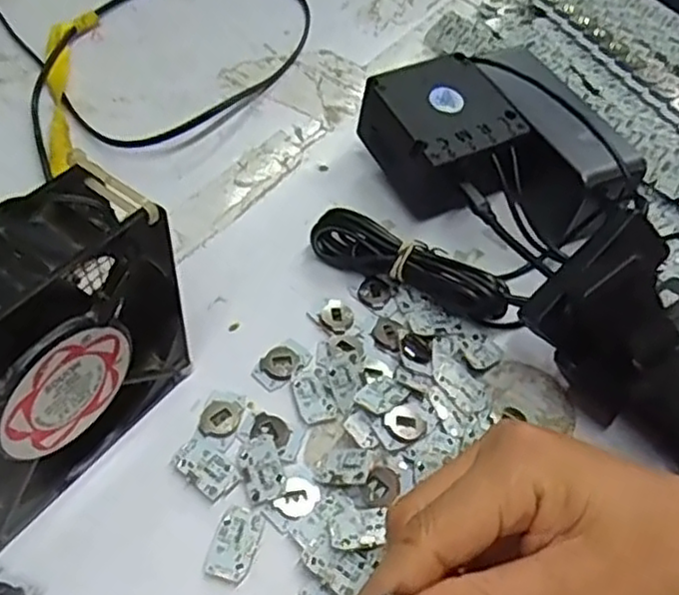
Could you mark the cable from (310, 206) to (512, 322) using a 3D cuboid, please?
[{"bbox_3d":[0.037,-0.017,0.377,0.111,0.035,0.023,27,54,15],"label":"cable"}]

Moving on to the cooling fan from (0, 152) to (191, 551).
[{"bbox_3d":[-0.116,0.025,0.274,0.044,0.122,0.121,32,55,18],"label":"cooling fan"}]

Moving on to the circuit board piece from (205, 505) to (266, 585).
[{"bbox_3d":[-0.044,0.104,0.292,0.018,0.004,0.030,15,52,6],"label":"circuit board piece"}]

